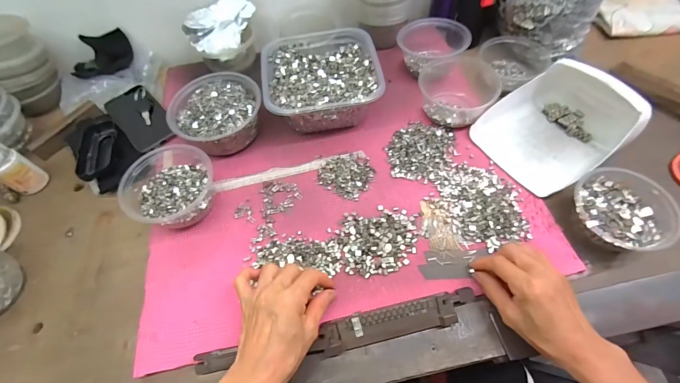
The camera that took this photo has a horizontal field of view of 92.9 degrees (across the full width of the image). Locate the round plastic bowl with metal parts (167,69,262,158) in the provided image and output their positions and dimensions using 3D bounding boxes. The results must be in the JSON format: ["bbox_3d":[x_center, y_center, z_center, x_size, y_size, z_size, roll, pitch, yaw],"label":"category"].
[{"bbox_3d":[-0.186,-0.119,0.504,0.127,0.070,0.130,-2,58,3],"label":"round plastic bowl with metal parts"}]

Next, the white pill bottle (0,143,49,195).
[{"bbox_3d":[-0.487,-0.033,0.478,0.041,0.085,0.045,19,61,16],"label":"white pill bottle"}]

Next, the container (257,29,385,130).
[{"bbox_3d":[-0.029,-0.174,0.522,0.176,0.075,0.178,-11,58,-2],"label":"container"}]

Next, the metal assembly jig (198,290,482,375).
[{"bbox_3d":[-0.002,0.159,0.356,0.311,0.017,0.032,-13,63,-3],"label":"metal assembly jig"}]

